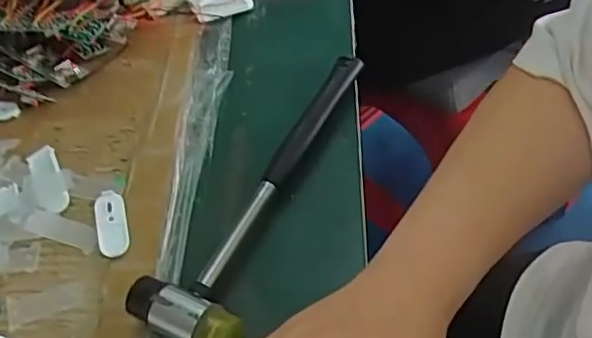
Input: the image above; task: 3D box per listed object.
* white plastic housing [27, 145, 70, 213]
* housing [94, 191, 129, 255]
[{"bbox_3d":[-0.183,0.007,0.439,0.021,0.010,0.064,-26,54,-9],"label":"white plastic housing"},{"bbox_3d":[-0.128,0.037,0.414,0.021,0.006,0.050,-17,53,-2],"label":"housing"}]

